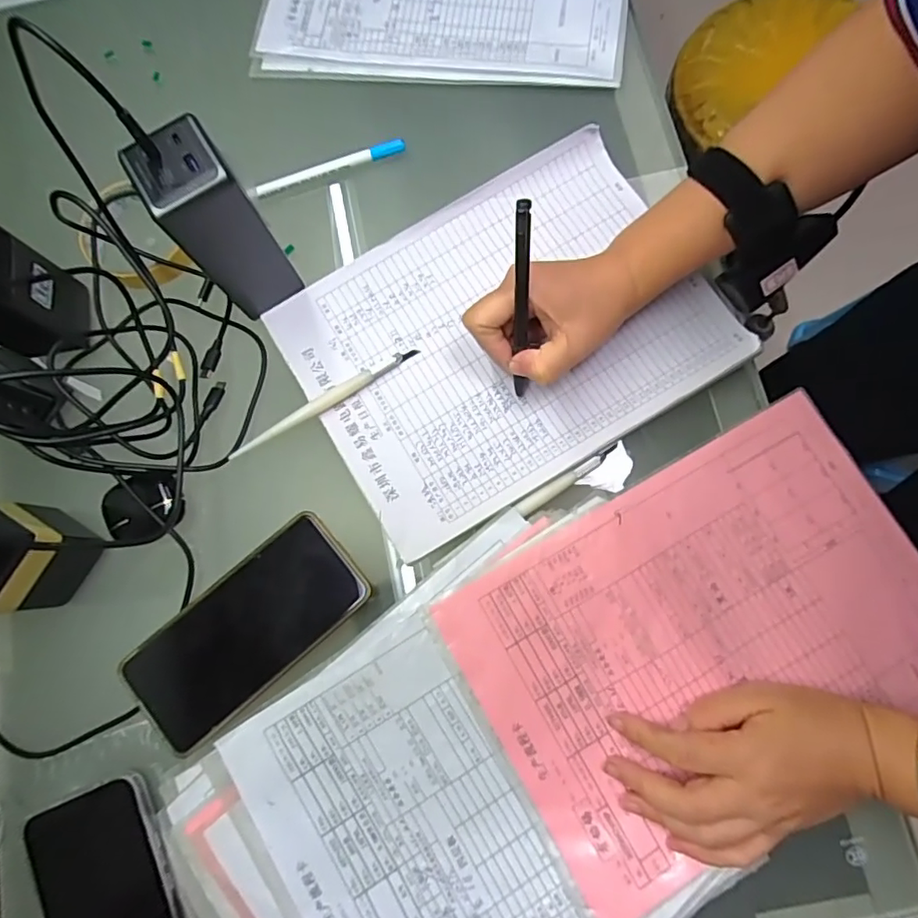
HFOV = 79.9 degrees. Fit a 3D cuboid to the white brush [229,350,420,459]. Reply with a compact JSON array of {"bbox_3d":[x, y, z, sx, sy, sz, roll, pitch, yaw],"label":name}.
[{"bbox_3d":[-0.098,-0.044,0.399,0.150,0.007,0.015,-32,79,-6],"label":"white brush"}]

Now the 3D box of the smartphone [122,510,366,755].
[{"bbox_3d":[-0.142,0.114,0.367,0.162,0.008,0.076,-40,80,-8],"label":"smartphone"}]

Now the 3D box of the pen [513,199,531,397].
[{"bbox_3d":[0.039,-0.091,0.339,0.009,0.137,0.011,-10,53,-1],"label":"pen"}]

